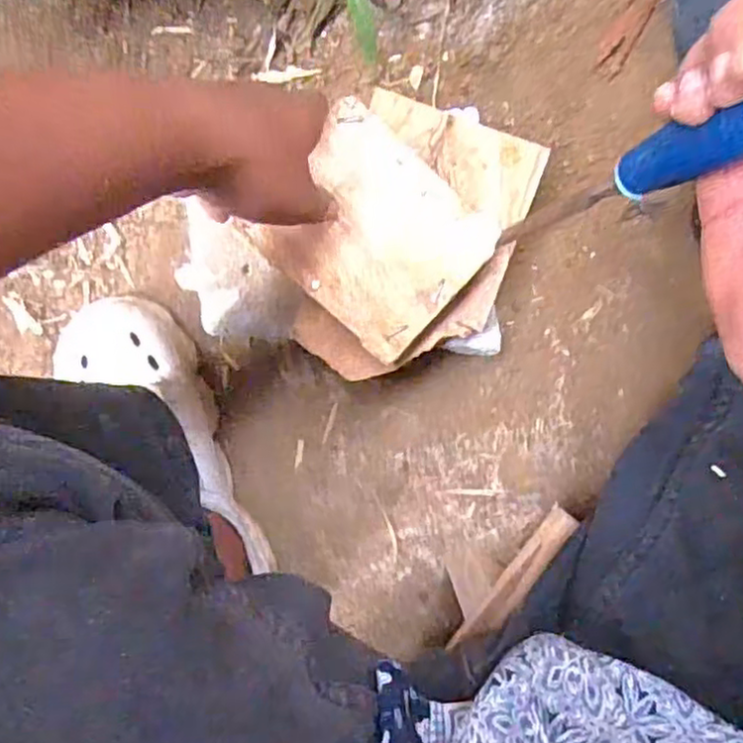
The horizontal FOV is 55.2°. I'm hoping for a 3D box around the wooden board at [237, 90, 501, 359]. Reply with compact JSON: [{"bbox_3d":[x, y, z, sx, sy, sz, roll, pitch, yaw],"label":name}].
[{"bbox_3d":[0.002,-0.082,0.427,0.121,0.012,0.108,39,90,-9],"label":"wooden board"}]

